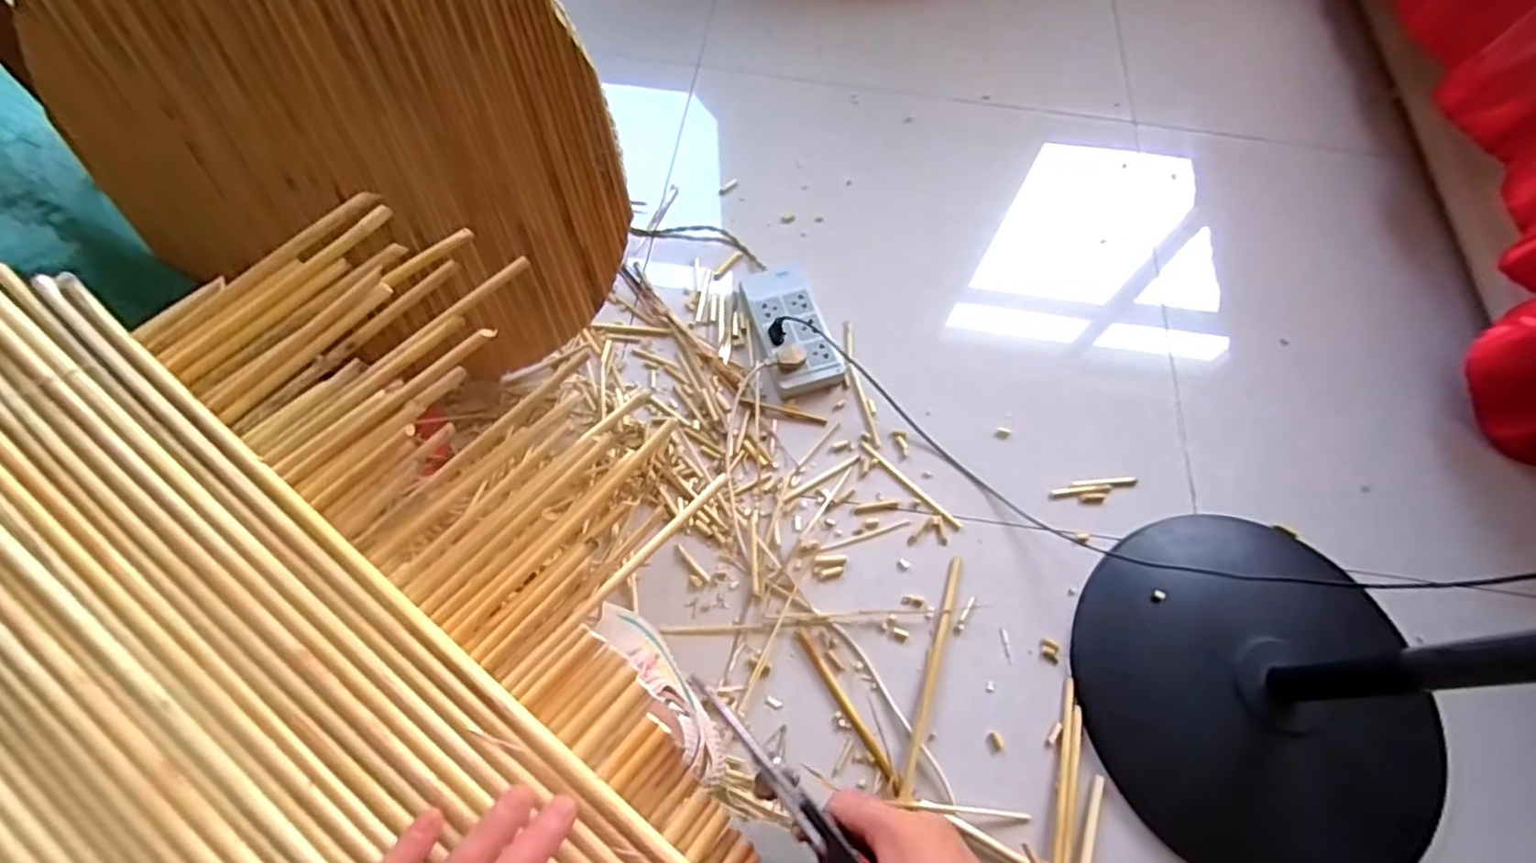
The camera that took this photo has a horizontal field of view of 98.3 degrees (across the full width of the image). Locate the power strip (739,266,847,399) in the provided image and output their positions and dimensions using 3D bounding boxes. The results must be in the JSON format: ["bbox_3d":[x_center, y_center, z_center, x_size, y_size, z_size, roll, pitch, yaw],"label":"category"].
[{"bbox_3d":[0.030,-0.151,0.967,0.115,0.040,0.204,-18,67,-11],"label":"power strip"}]

